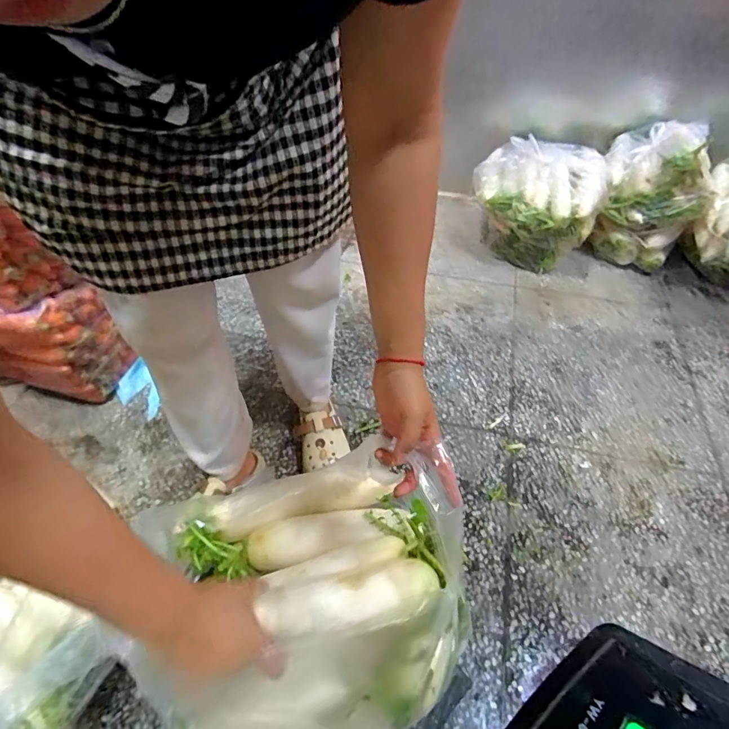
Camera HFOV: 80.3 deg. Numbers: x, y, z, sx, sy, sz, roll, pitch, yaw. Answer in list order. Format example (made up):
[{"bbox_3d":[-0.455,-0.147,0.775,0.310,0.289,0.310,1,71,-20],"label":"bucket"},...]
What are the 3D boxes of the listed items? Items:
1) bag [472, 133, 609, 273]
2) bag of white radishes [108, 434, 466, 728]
[{"bbox_3d":[0.565,-0.543,1.461,0.401,0.294,0.450,18,50,15],"label":"bag"},{"bbox_3d":[-0.068,0.292,0.555,0.349,0.208,0.339,-7,48,-8],"label":"bag of white radishes"}]

